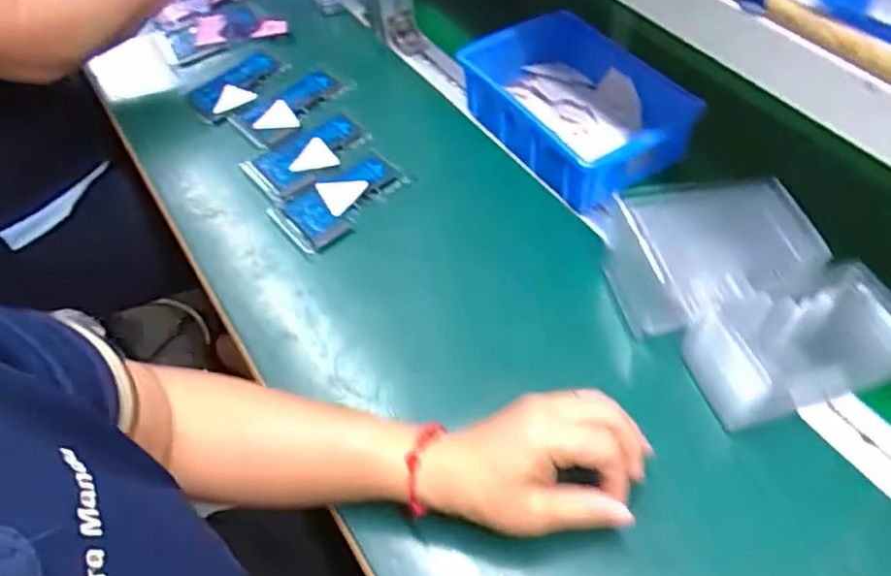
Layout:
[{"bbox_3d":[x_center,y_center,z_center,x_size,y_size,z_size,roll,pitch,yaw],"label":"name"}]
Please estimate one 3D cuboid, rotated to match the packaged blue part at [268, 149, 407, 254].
[{"bbox_3d":[-0.097,-0.083,0.624,0.110,0.014,0.072,-36,58,-21],"label":"packaged blue part"}]

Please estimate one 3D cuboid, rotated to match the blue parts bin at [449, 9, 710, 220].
[{"bbox_3d":[0.122,-0.164,0.637,0.135,0.075,0.201,-29,56,-17],"label":"blue parts bin"}]

